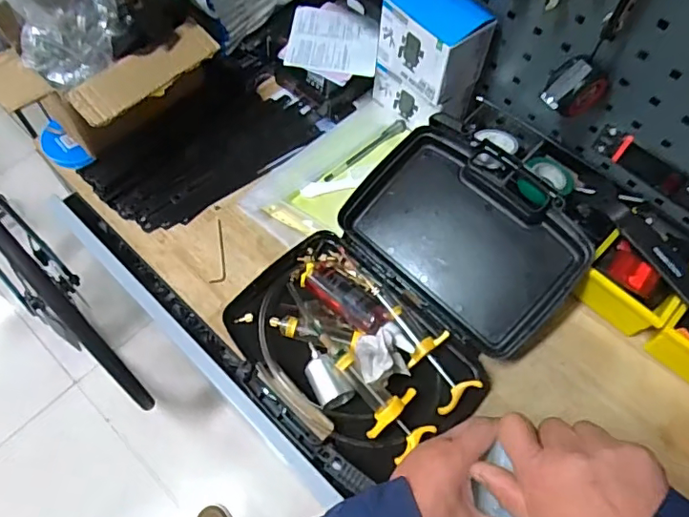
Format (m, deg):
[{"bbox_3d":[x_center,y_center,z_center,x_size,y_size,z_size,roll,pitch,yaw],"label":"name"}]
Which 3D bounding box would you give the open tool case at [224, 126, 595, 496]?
[{"bbox_3d":[0.073,0.032,0.609,0.273,0.079,0.401,42,68,18],"label":"open tool case"}]

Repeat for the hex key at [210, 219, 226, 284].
[{"bbox_3d":[-0.158,-0.009,0.682,0.018,0.005,0.093,1,62,-1],"label":"hex key"}]

